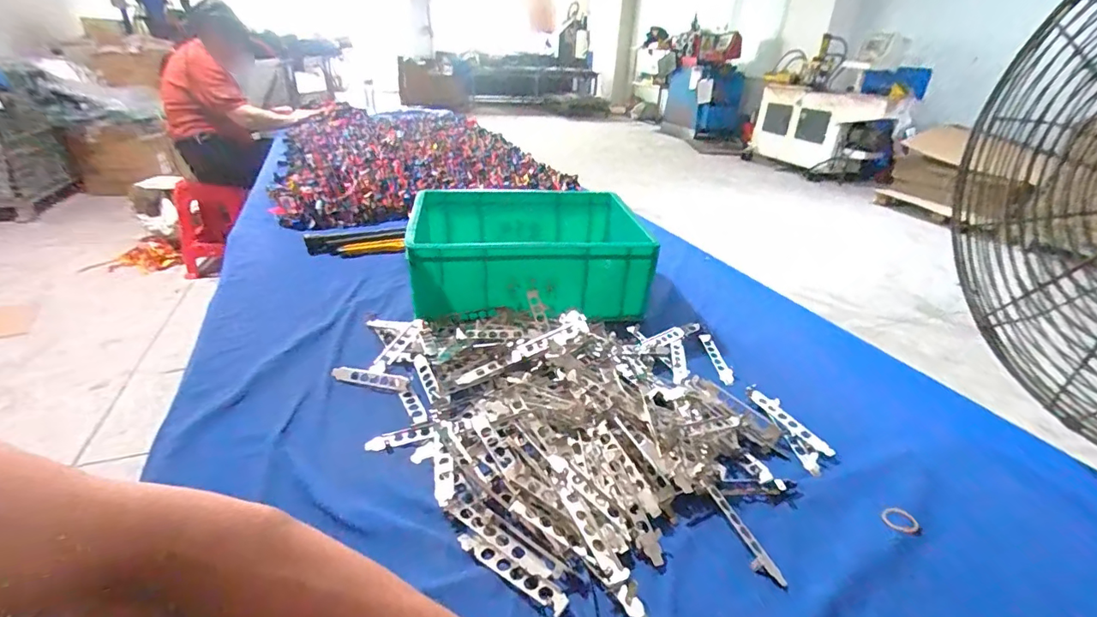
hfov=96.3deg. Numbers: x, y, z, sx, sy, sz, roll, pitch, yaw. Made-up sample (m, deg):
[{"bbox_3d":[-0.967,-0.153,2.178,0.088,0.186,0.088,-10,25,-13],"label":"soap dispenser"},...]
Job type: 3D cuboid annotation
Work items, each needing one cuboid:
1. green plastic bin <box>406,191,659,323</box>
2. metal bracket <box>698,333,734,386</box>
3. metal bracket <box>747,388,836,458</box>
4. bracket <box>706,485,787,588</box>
[{"bbox_3d":[-0.038,-0.112,0.908,0.414,0.125,0.317,-5,31,-13],"label":"green plastic bin"},{"bbox_3d":[0.261,0.077,0.755,0.025,0.008,0.125,1,30,-1],"label":"metal bracket"},{"bbox_3d":[0.304,0.142,0.625,0.023,0.014,0.124,-12,33,-23],"label":"metal bracket"},{"bbox_3d":[0.184,0.215,0.470,0.021,0.009,0.107,-18,40,-12],"label":"bracket"}]

